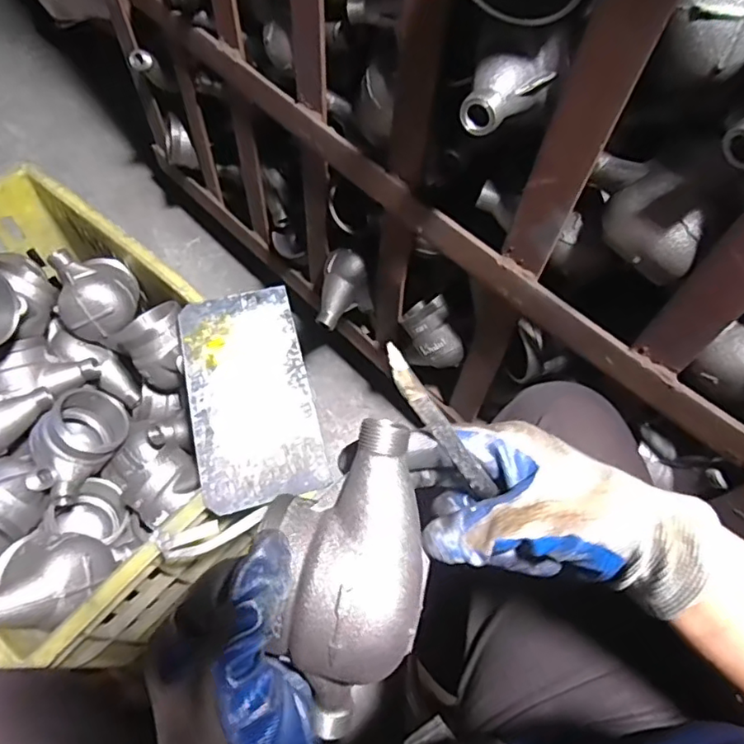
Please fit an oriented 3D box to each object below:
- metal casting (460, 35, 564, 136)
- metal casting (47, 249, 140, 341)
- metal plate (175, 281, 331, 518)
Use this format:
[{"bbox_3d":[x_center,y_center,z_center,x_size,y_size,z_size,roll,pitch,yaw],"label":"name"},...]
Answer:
[{"bbox_3d":[0.084,-0.184,0.364,0.069,0.034,0.039,-37,69,-6],"label":"metal casting"},{"bbox_3d":[-0.335,-0.088,0.694,0.104,0.084,0.104,0,91,-26],"label":"metal casting"},{"bbox_3d":[-0.125,0.018,0.584,0.122,0.005,0.238,-12,63,-10],"label":"metal plate"}]

